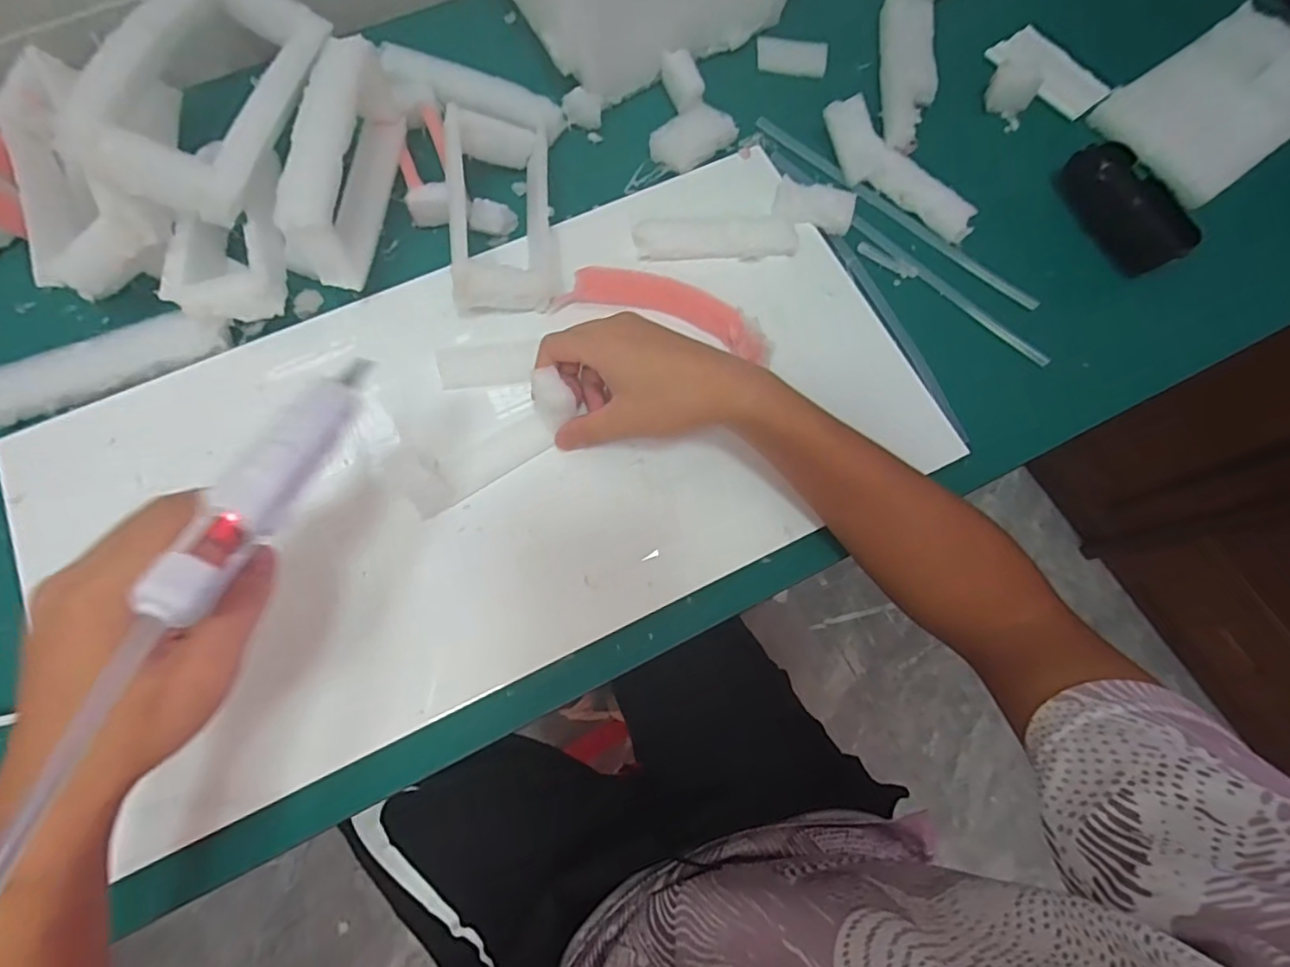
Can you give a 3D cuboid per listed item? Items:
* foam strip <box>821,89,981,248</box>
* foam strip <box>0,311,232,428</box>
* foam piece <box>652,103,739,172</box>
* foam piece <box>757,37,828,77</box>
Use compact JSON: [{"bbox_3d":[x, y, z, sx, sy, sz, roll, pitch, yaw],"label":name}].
[{"bbox_3d":[0.199,-0.247,0.472,0.143,0.027,0.041,43,77,11],"label":"foam strip"},{"bbox_3d":[-0.378,-0.083,0.417,0.169,0.022,0.036,-19,75,-6],"label":"foam strip"},{"bbox_3d":[0.037,-0.280,0.487,0.062,0.020,0.043,-40,78,-11],"label":"foam piece"},{"bbox_3d":[0.129,-0.375,0.523,0.060,0.004,0.041,11,74,2],"label":"foam piece"}]

